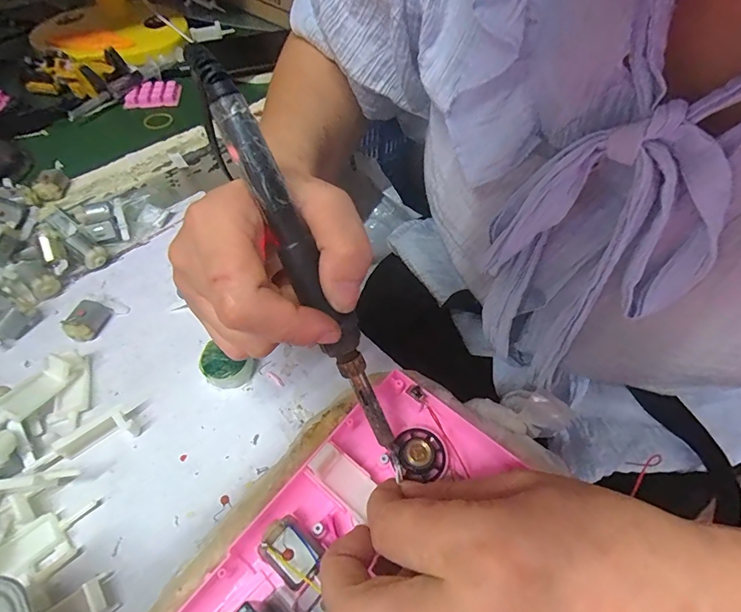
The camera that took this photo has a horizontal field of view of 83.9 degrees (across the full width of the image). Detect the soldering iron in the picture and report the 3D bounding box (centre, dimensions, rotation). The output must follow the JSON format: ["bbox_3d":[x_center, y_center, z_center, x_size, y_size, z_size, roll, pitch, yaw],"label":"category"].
[{"bbox_3d":[-0.027,-0.015,0.173,0.017,0.181,0.020,-30,15,-21],"label":"soldering iron"}]

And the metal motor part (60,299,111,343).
[{"bbox_3d":[-0.202,0.011,0.294,0.018,0.017,0.029,6,53,2],"label":"metal motor part"}]

